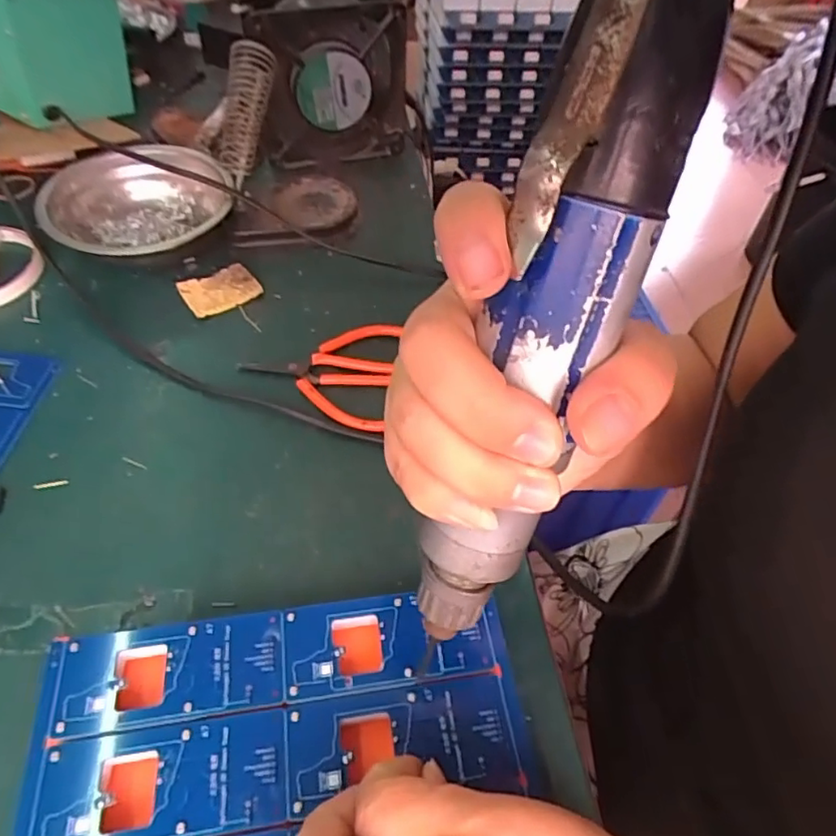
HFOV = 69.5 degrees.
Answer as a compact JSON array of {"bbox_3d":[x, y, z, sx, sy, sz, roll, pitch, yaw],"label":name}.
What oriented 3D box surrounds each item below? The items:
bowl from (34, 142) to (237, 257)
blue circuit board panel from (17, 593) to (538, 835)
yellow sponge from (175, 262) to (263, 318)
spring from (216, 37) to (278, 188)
[{"bbox_3d":[-0.195,-0.145,0.430,0.122,0.039,0.119,3,52,-3],"label":"bowl"},{"bbox_3d":[-0.047,0.147,0.218,0.184,0.004,0.156,-5,53,-9],"label":"blue circuit board panel"},{"bbox_3d":[-0.137,-0.089,0.414,0.047,0.008,0.038,-27,59,-23],"label":"yellow sponge"},{"bbox_3d":[-0.137,-0.238,0.470,0.029,0.134,0.023,47,59,-1],"label":"spring"}]

